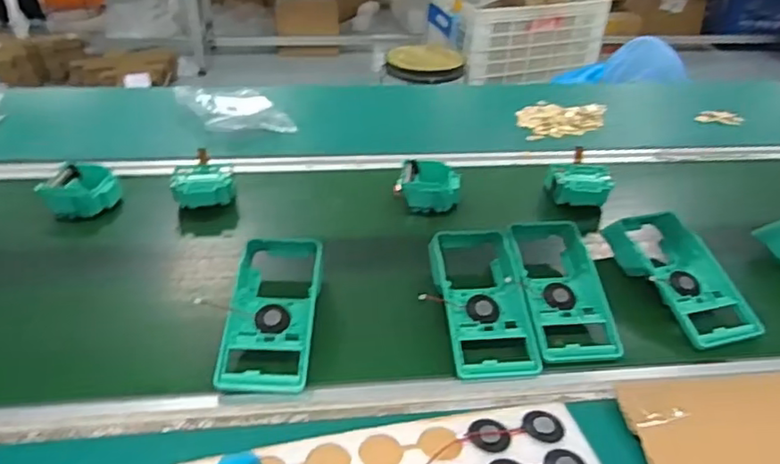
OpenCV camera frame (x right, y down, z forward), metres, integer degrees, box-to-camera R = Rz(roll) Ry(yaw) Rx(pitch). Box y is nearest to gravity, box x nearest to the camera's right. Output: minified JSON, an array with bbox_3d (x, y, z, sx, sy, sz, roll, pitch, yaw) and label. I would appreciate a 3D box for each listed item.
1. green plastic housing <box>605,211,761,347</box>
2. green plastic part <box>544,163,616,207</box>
[{"bbox_3d":[0.317,0.050,0.675,0.096,0.058,0.187,-9,36,-16],"label":"green plastic housing"},{"bbox_3d":[0.254,-0.063,0.819,0.080,0.038,0.072,7,35,6],"label":"green plastic part"}]

